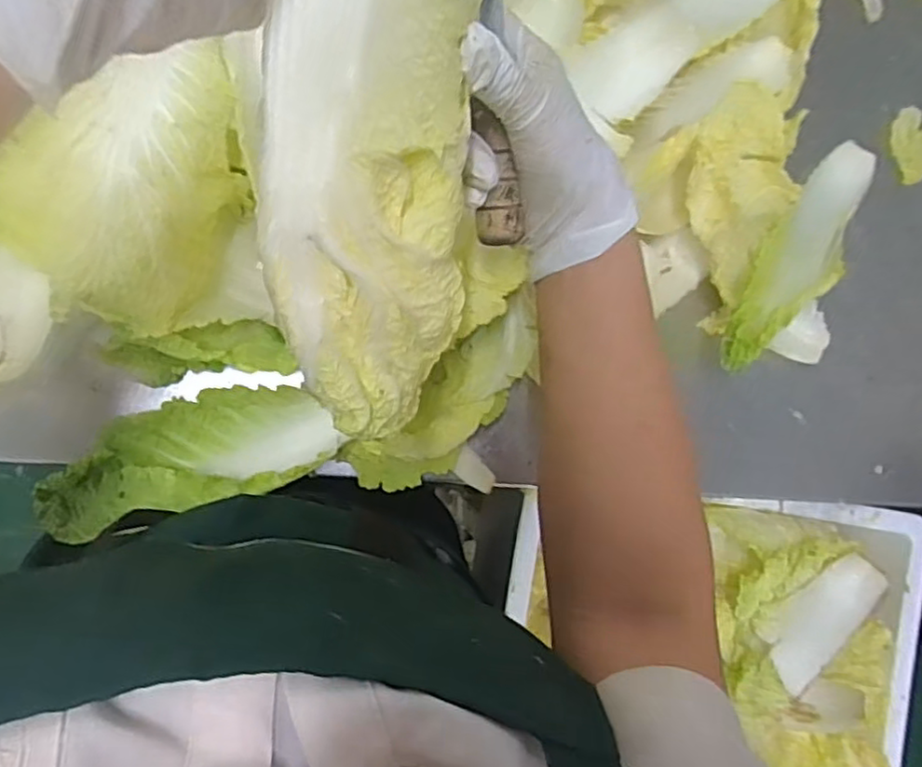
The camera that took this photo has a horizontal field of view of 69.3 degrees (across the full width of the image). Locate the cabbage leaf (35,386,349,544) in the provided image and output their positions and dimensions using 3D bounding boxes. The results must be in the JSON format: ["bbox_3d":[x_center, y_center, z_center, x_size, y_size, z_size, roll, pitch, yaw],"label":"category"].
[{"bbox_3d":[-0.196,0.056,0.465,0.210,0.044,0.081,-16,91,-8],"label":"cabbage leaf"}]

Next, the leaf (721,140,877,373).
[{"bbox_3d":[0.263,-0.097,0.519,0.060,0.056,0.247,45,60,-5],"label":"leaf"}]

